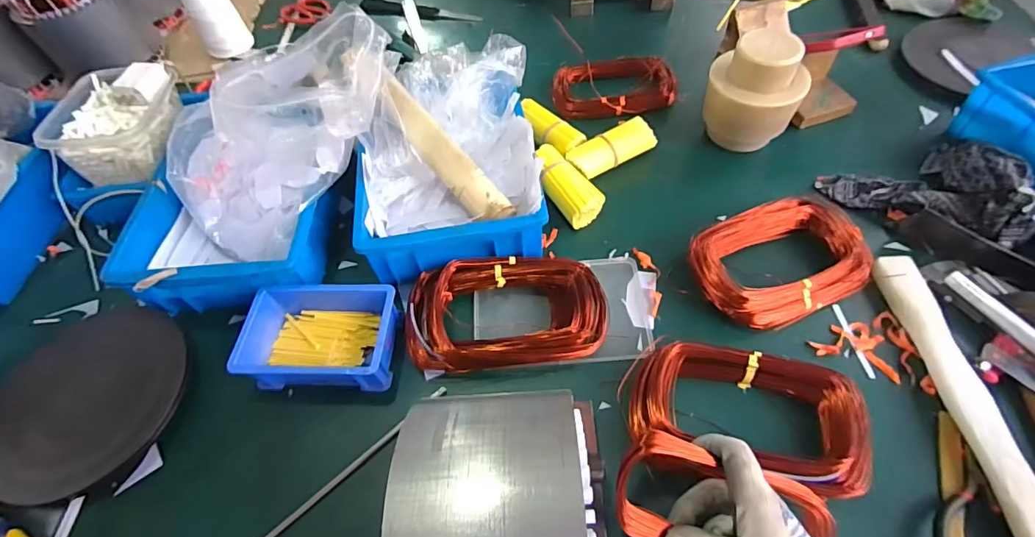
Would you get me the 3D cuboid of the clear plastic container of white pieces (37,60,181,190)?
[{"bbox_3d":[-0.504,-0.191,0.607,0.120,0.058,0.173,-14,57,-4],"label":"clear plastic container of white pieces"}]

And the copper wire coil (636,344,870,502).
[{"bbox_3d":[0.202,0.126,0.424,0.193,0.039,0.108,11,58,12],"label":"copper wire coil"}]

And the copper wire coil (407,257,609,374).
[{"bbox_3d":[-0.013,0.044,0.497,0.205,0.046,0.111,-7,56,1],"label":"copper wire coil"}]

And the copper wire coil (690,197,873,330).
[{"bbox_3d":[0.275,-0.010,0.503,0.171,0.050,0.120,-21,57,-9],"label":"copper wire coil"}]

